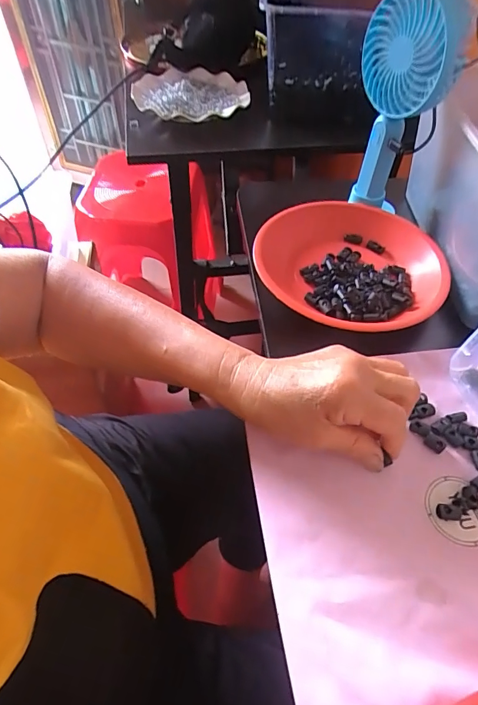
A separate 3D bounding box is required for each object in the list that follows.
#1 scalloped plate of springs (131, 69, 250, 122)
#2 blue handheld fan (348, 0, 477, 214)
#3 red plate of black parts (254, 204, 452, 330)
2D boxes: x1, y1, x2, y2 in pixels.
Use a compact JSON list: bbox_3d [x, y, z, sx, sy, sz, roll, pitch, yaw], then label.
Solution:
[{"bbox_3d":[-0.082,-0.429,0.695,0.184,0.027,0.176,2,53,-2],"label":"scalloped plate of springs"},{"bbox_3d":[0.164,-0.247,0.450,0.061,0.228,0.105,-31,60,-24],"label":"blue handheld fan"},{"bbox_3d":[0.118,-0.094,0.442,0.185,0.032,0.191,0,48,0],"label":"red plate of black parts"}]

